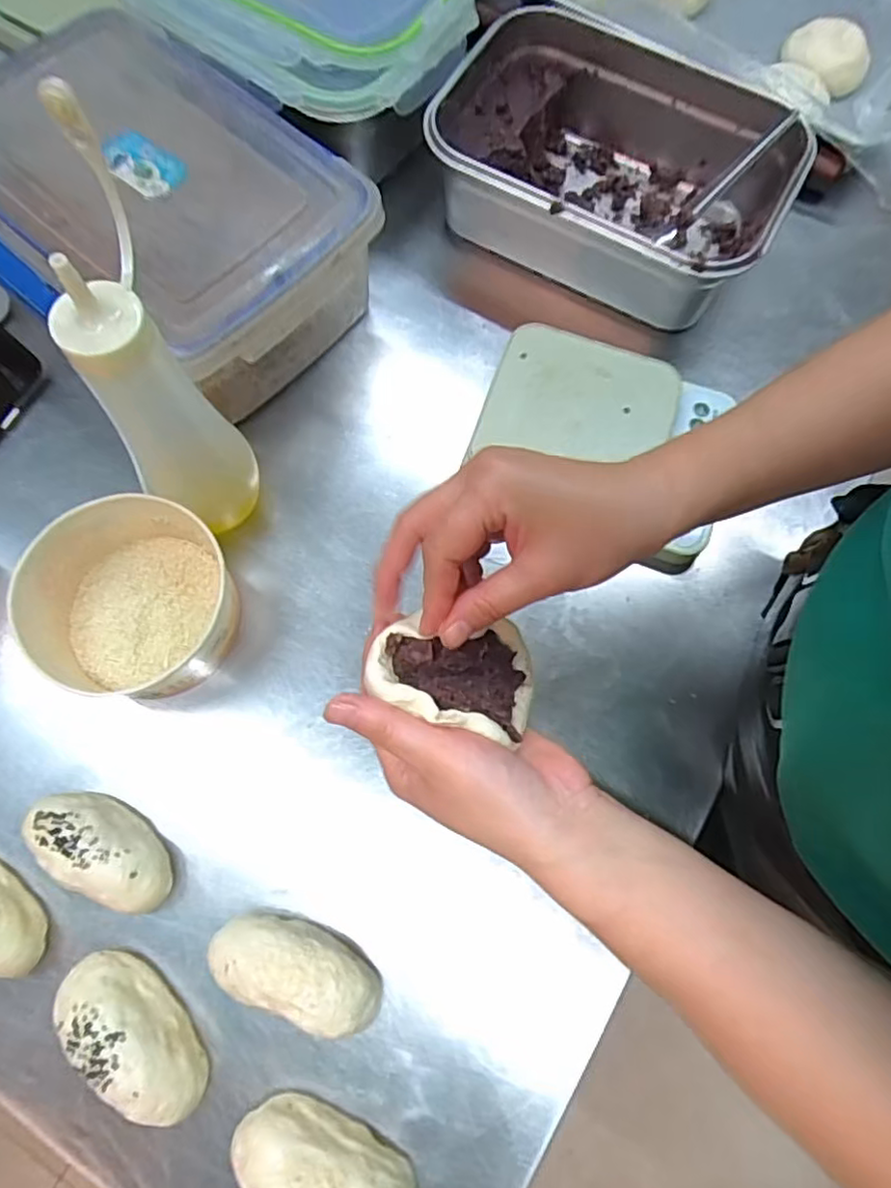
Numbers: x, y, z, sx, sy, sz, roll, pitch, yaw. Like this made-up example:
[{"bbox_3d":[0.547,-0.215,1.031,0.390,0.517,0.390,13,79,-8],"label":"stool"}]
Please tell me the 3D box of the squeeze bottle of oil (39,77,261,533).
[{"bbox_3d":[-0.175,-0.131,0.391,0.063,0.240,0.107,-21,75,-8],"label":"squeeze bottle of oil"}]

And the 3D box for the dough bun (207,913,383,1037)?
[{"bbox_3d":[-0.088,0.222,0.385,0.105,0.052,0.042,19,73,4],"label":"dough bun"}]

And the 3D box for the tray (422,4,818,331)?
[{"bbox_3d":[0.135,-0.354,0.557,0.287,0.091,0.204,27,74,7],"label":"tray"}]

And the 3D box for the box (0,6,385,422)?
[{"bbox_3d":[-0.215,-0.299,0.517,0.315,0.090,0.215,37,75,9],"label":"box"}]

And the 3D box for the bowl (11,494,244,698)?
[{"bbox_3d":[-0.209,0.002,0.444,0.123,0.062,0.124,0,73,-1],"label":"bowl"}]

